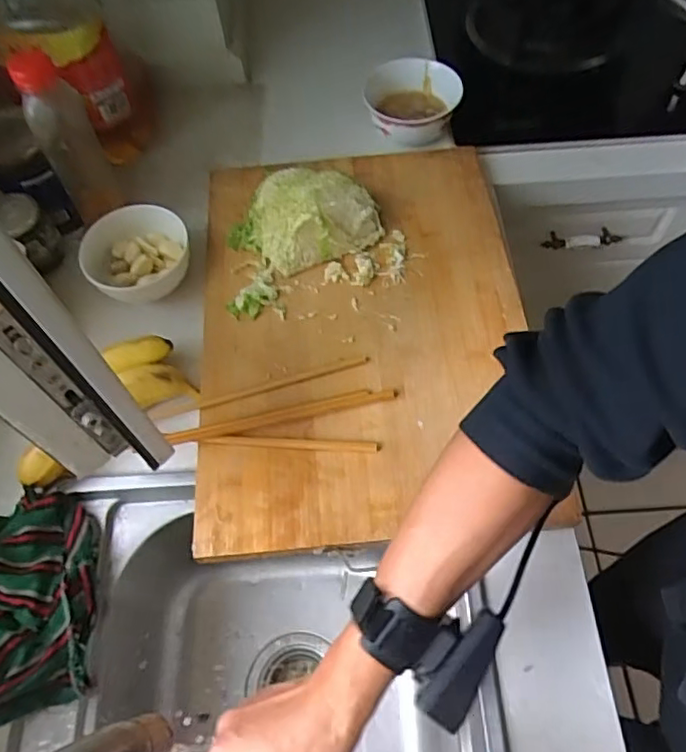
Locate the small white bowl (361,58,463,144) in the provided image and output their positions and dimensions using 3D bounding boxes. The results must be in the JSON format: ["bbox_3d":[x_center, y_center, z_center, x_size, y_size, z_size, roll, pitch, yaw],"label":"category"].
[{"bbox_3d":[0.091,-0.343,0.773,0.112,0.072,0.102,-1,62,2],"label":"small white bowl"}]

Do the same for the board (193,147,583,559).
[{"bbox_3d":[0.019,-0.070,0.638,0.329,0.022,0.464,-5,62,0],"label":"board"}]

